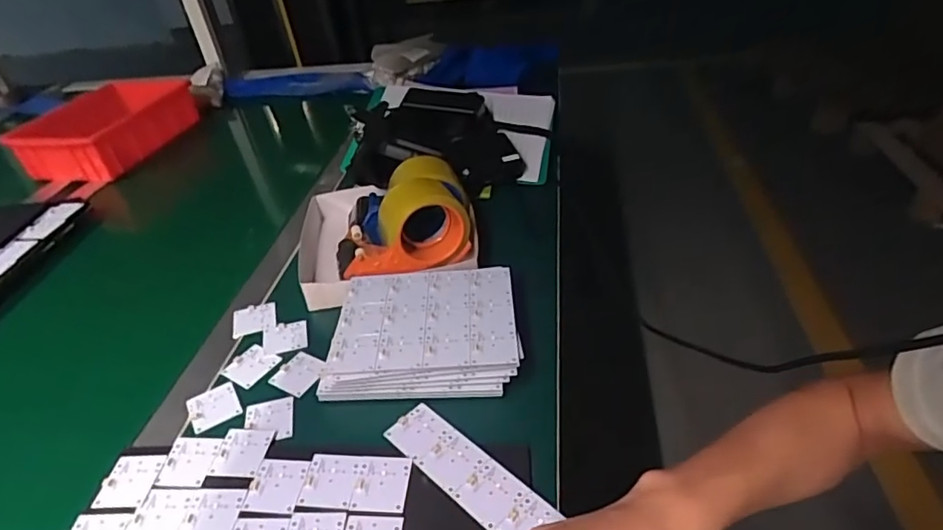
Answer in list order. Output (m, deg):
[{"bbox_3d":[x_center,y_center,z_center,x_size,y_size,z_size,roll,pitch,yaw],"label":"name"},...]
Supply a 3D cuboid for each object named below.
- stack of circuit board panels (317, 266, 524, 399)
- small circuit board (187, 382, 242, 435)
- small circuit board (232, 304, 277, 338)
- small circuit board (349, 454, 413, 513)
[{"bbox_3d":[-0.046,0.068,0.582,0.184,0.042,0.151,-2,38,4],"label":"stack of circuit board panels"},{"bbox_3d":[-0.256,0.141,0.554,0.047,0.005,0.051,-25,42,-23],"label":"small circuit board"},{"bbox_3d":[-0.255,0.064,0.655,0.050,0.005,0.046,-13,39,-10],"label":"small circuit board"},{"bbox_3d":[-0.076,0.183,0.467,0.046,0.004,0.048,-1,38,6],"label":"small circuit board"}]

